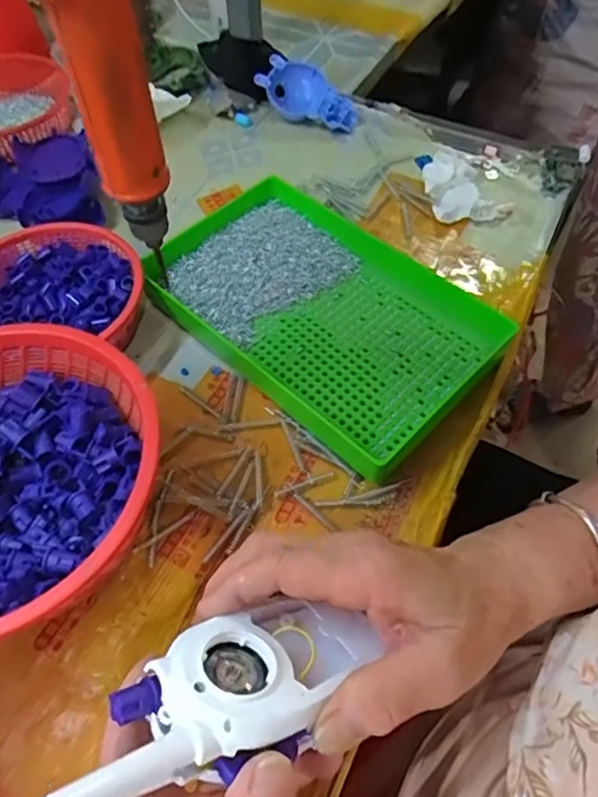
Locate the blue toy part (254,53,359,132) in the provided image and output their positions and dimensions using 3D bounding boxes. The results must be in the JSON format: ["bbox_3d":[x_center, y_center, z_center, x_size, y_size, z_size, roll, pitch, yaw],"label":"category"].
[{"bbox_3d":[0.011,-0.301,0.580,0.102,0.031,0.048,29,61,1],"label":"blue toy part"}]

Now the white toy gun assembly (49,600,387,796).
[{"bbox_3d":[-0.033,0.120,0.228,0.151,0.029,0.057,-11,53,-42],"label":"white toy gun assembly"}]

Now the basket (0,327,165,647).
[{"bbox_3d":[-0.166,0.050,0.333,0.179,0.074,0.175,16,59,10],"label":"basket"}]

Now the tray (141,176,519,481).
[{"bbox_3d":[0.011,-0.066,0.430,0.248,0.036,0.155,39,65,22],"label":"tray"}]

